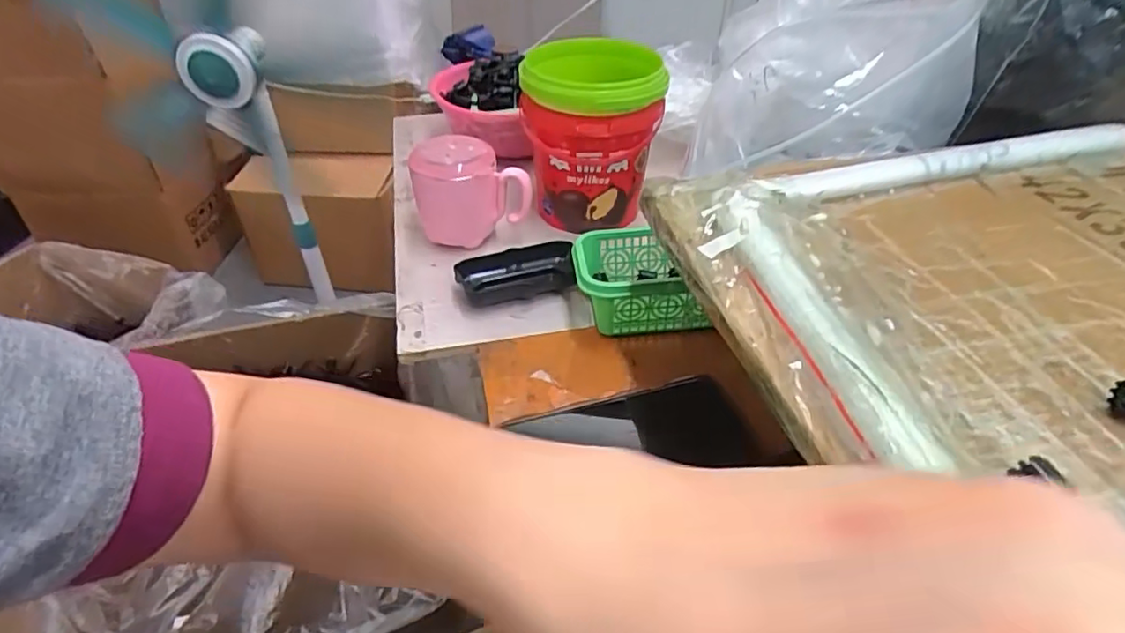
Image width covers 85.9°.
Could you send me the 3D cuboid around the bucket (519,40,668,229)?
[{"bbox_3d":[0.029,-0.178,0.602,0.128,0.146,0.130,-6,41,-5],"label":"bucket"}]

